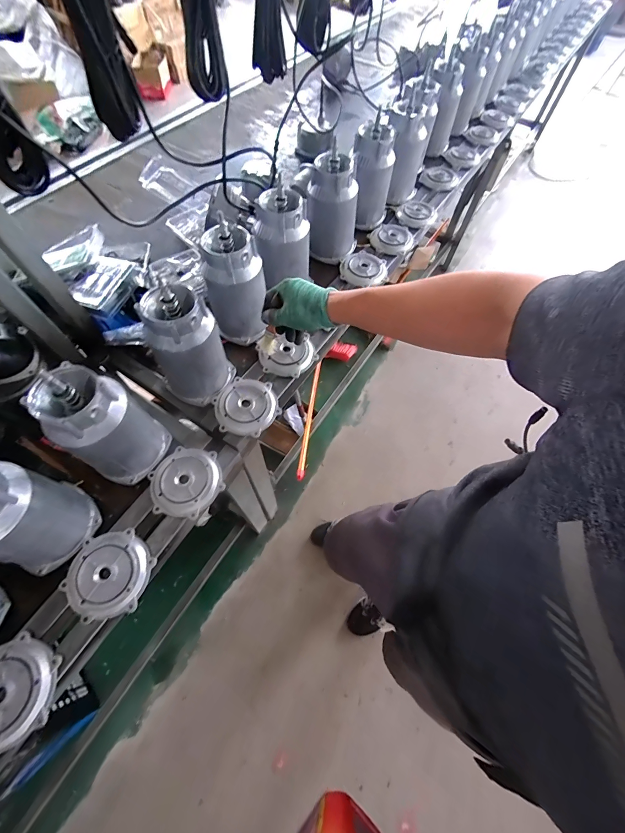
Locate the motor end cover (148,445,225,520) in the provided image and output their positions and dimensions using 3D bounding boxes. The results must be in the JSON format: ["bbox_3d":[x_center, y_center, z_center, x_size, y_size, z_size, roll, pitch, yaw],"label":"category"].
[{"bbox_3d":[-0.234,0.120,0.605,0.130,0.021,0.125,8,63,2],"label":"motor end cover"}]

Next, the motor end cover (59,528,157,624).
[{"bbox_3d":[-0.330,0.256,0.529,0.131,0.028,0.120,-12,64,-8],"label":"motor end cover"}]

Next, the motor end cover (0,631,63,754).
[{"bbox_3d":[-0.431,0.390,0.459,0.130,0.020,0.124,26,65,11],"label":"motor end cover"}]

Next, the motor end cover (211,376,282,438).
[{"bbox_3d":[-0.136,-0.021,0.674,0.123,0.029,0.130,-18,65,-11],"label":"motor end cover"}]

